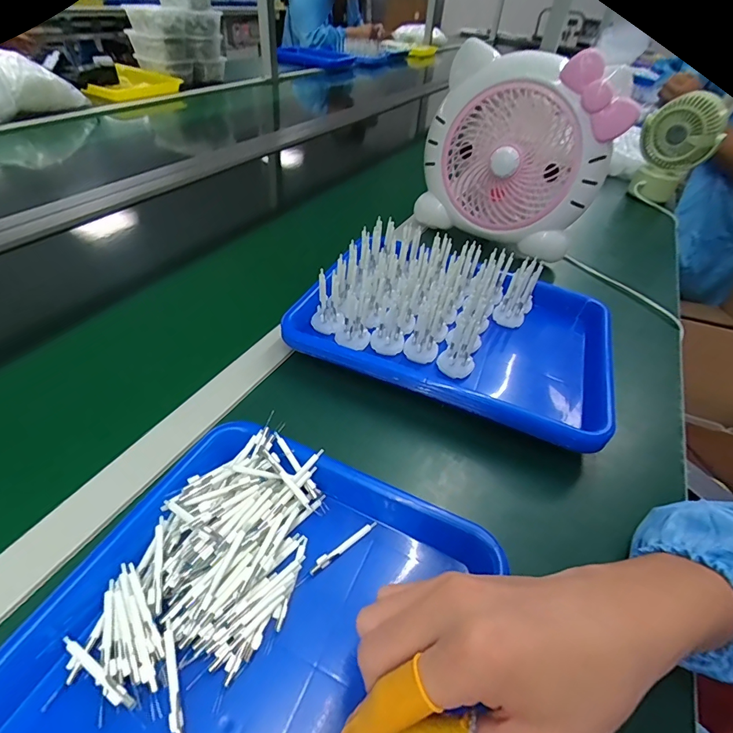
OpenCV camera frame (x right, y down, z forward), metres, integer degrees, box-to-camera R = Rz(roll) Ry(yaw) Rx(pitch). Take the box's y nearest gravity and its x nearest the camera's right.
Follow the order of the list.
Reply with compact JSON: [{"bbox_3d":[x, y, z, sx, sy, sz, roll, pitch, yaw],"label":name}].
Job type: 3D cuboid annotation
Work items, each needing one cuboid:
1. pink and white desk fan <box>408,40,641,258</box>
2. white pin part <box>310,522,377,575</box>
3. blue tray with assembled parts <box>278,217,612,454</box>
[{"bbox_3d":[0.208,-0.297,0.600,0.244,0.225,0.094,27,46,19],"label":"pink and white desk fan"},{"bbox_3d":[-0.016,0.129,0.305,0.059,0.005,0.007,-29,54,-32],"label":"white pin part"},{"bbox_3d":[0.096,-0.046,0.461,0.310,0.088,0.221,20,45,12],"label":"blue tray with assembled parts"}]

